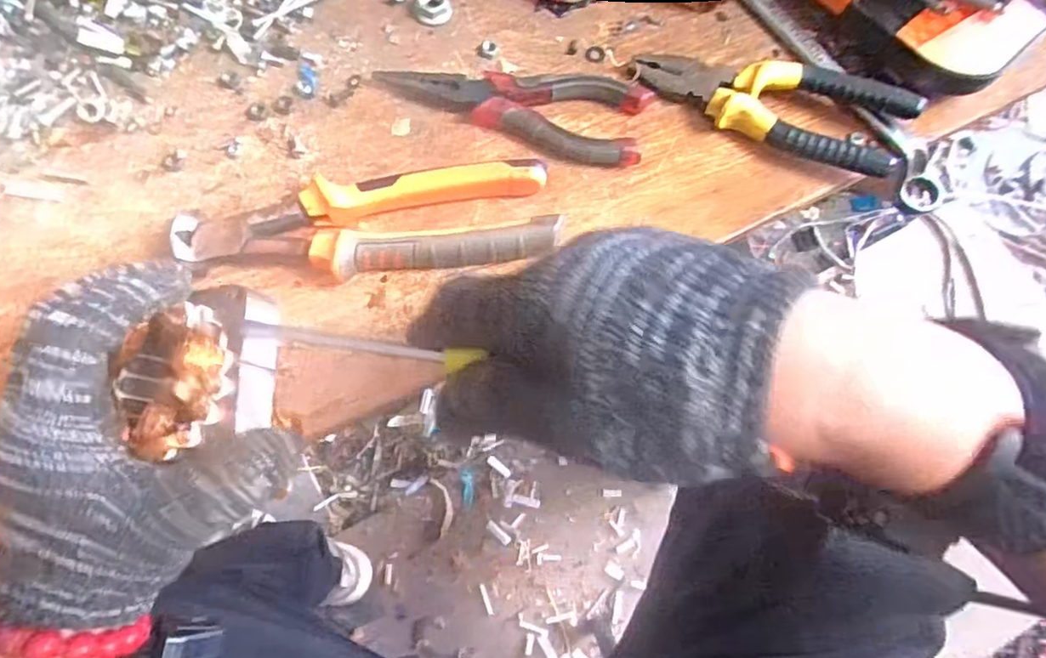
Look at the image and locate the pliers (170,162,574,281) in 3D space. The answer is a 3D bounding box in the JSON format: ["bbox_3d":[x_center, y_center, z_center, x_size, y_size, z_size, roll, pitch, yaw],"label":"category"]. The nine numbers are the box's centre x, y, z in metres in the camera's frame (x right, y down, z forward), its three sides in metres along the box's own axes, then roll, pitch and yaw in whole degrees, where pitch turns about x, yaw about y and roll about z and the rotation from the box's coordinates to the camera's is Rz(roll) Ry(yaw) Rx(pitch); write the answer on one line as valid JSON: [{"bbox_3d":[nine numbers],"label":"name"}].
[{"bbox_3d":[-0.079,-0.053,0.323,0.191,0.017,0.056,-7,73,-2],"label":"pliers"}]

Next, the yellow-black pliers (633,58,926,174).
[{"bbox_3d":[0.141,-0.131,0.349,0.148,0.023,0.051,23,74,7],"label":"yellow-black pliers"}]

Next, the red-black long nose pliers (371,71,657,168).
[{"bbox_3d":[-0.008,-0.128,0.351,0.154,0.015,0.047,13,73,4],"label":"red-black long nose pliers"}]

